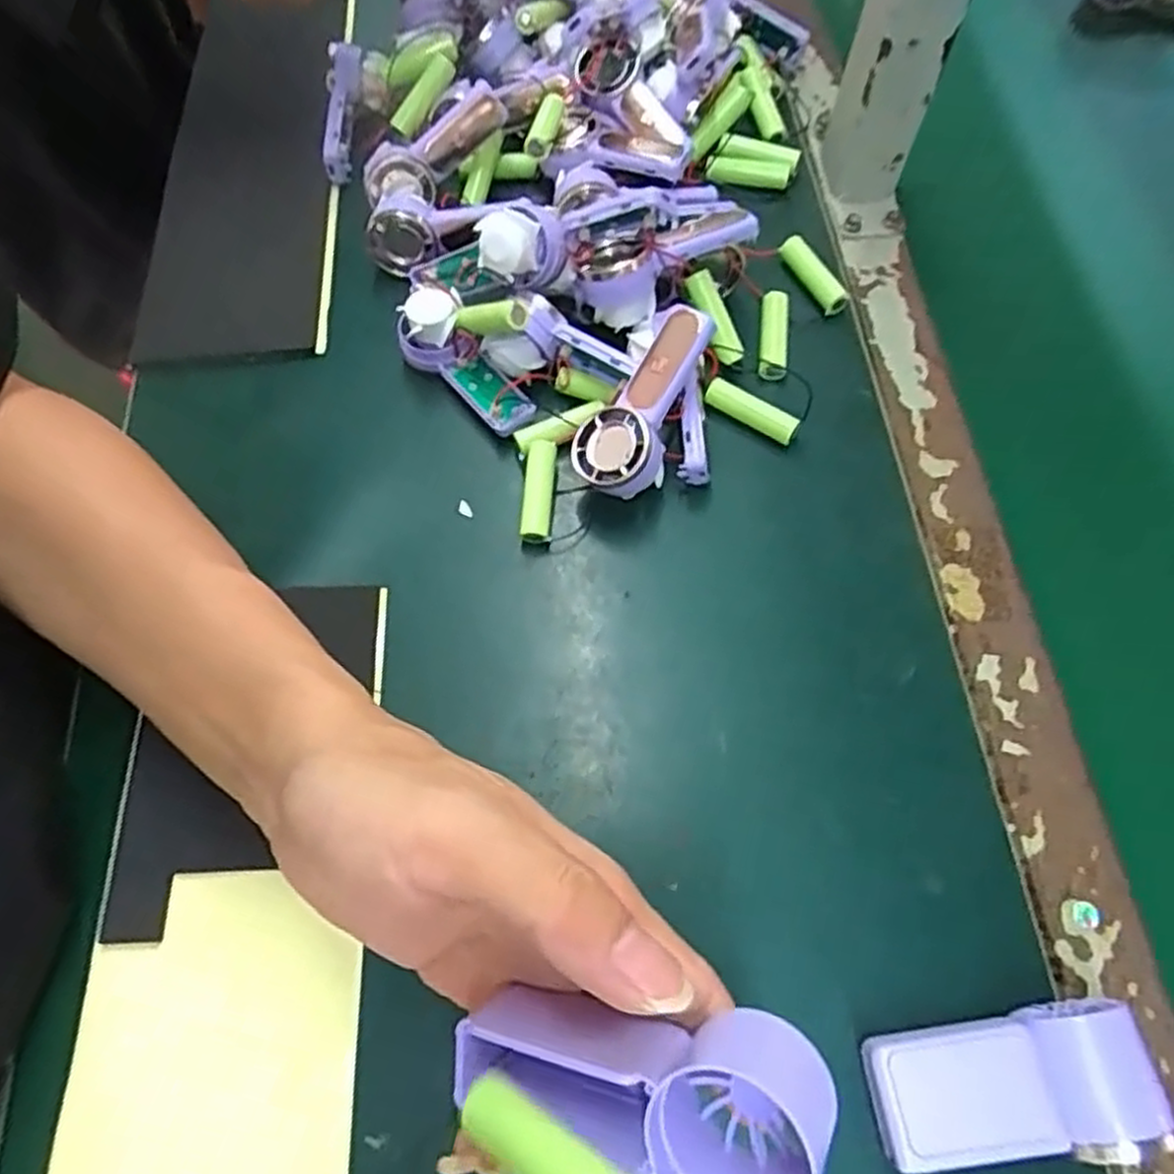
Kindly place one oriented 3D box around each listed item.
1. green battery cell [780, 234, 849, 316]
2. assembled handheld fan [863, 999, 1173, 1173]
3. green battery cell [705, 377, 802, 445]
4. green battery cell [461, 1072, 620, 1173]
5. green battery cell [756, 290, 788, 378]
[{"bbox_3d":[0.128,-0.175,0.446,0.014,0.016,0.052,-27,68,-11],"label":"green battery cell"},{"bbox_3d":[0.143,0.173,0.274,0.085,0.043,0.043,-8,66,-2],"label":"assembled handheld fan"},{"bbox_3d":[0.085,-0.091,0.410,0.051,0.014,0.013,32,70,14],"label":"green battery cell"},{"bbox_3d":[-0.009,0.121,0.167,0.050,0.014,0.014,6,58,47],"label":"green battery cell"},{"bbox_3d":[0.101,-0.134,0.426,0.015,0.015,0.052,7,66,4],"label":"green battery cell"}]

